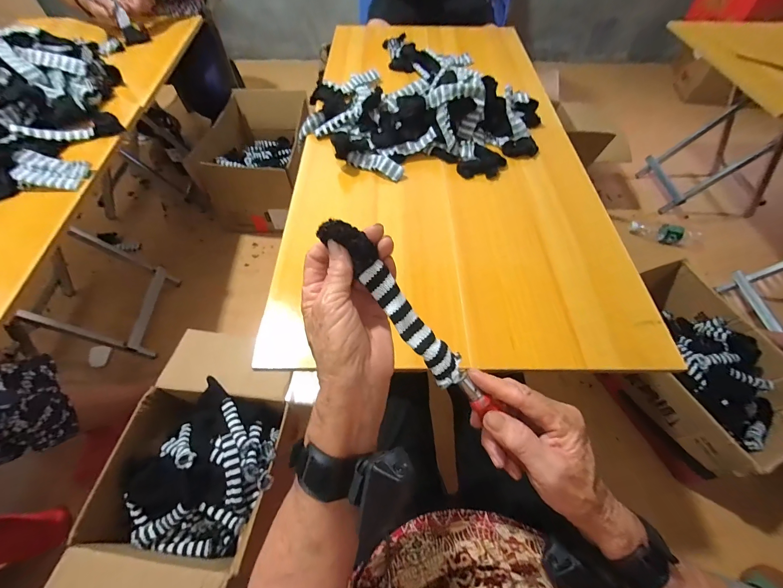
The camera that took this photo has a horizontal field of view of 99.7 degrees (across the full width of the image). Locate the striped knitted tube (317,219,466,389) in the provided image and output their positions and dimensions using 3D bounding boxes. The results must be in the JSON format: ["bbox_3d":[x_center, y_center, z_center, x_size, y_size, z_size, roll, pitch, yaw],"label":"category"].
[{"bbox_3d":[0.002,0.006,0.266,0.024,0.019,0.161,-41,98,-24],"label":"striped knitted tube"}]

